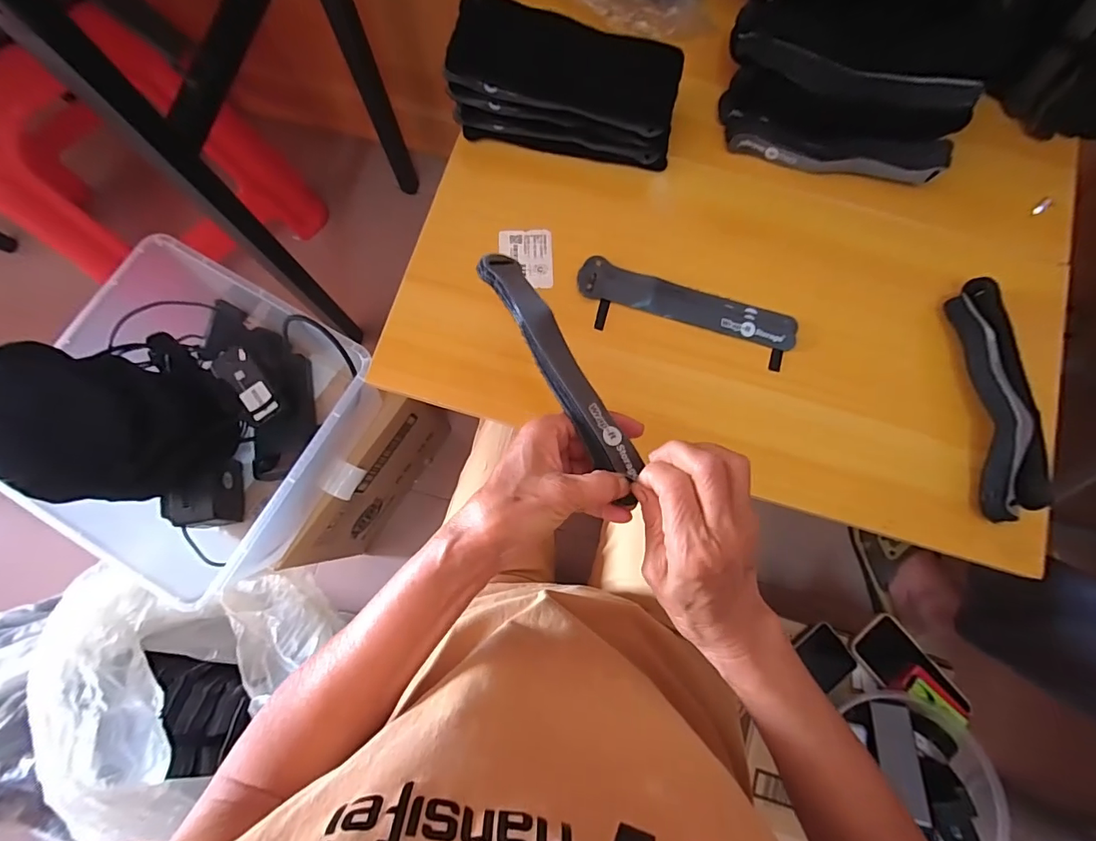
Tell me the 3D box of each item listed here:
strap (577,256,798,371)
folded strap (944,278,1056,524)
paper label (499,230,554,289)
[{"bbox_3d":[0.123,-0.096,0.438,0.198,0.008,0.057,17,80,3],"label":"strap"},{"bbox_3d":[0.381,-0.020,0.412,0.042,0.044,0.202,-2,80,-1],"label":"folded strap"},{"bbox_3d":[-0.020,-0.150,0.449,0.049,0.004,0.059,-1,78,-2],"label":"paper label"}]

